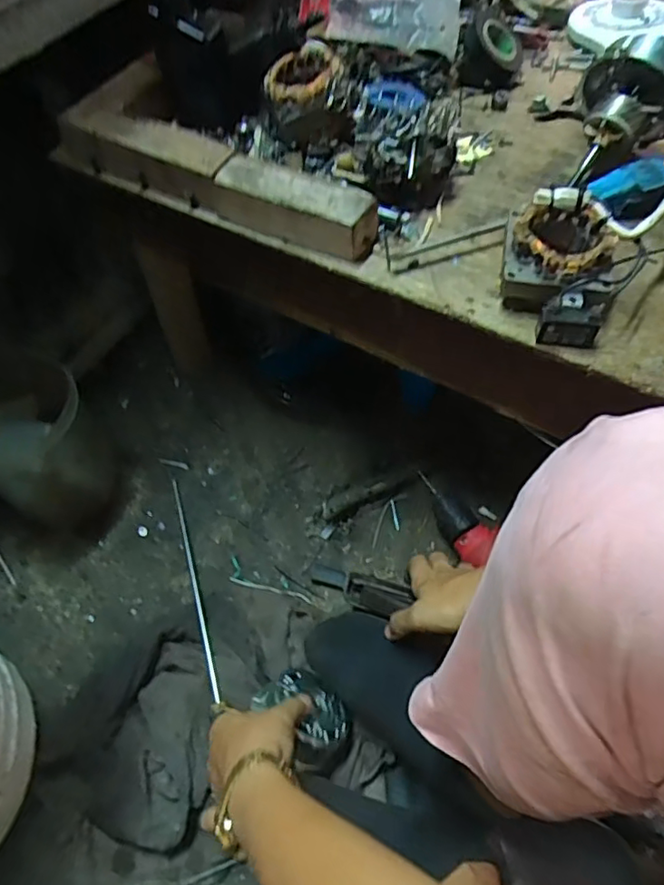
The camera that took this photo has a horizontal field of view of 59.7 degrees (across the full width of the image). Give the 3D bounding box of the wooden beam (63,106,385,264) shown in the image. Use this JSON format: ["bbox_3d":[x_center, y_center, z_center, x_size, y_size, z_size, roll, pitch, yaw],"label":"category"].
[{"bbox_3d":[-0.097,-0.215,0.468,0.286,0.040,0.044,24,62,15],"label":"wooden beam"}]

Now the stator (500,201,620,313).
[{"bbox_3d":[0.155,-0.131,0.405,0.067,0.052,0.067,10,59,7],"label":"stator"}]

